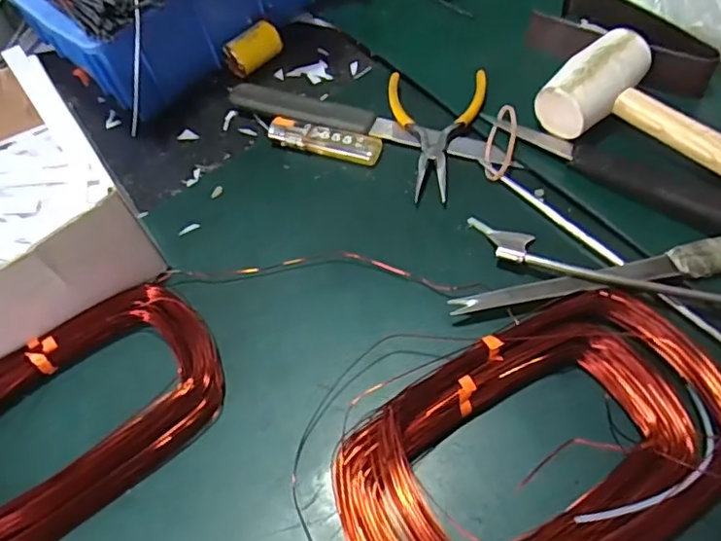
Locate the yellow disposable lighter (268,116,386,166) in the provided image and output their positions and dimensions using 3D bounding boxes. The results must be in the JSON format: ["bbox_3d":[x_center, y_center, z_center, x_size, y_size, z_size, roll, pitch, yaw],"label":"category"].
[{"bbox_3d":[-0.027,-0.097,0.443,0.086,0.009,0.022,15,60,11],"label":"yellow disposable lighter"}]

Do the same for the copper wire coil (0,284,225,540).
[{"bbox_3d":[-0.168,0.081,0.342,0.174,0.025,0.117,-30,60,-12],"label":"copper wire coil"}]

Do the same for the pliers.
[{"bbox_3d":[0.050,-0.102,0.434,0.072,0.015,0.112,7,60,11],"label":"pliers"}]

